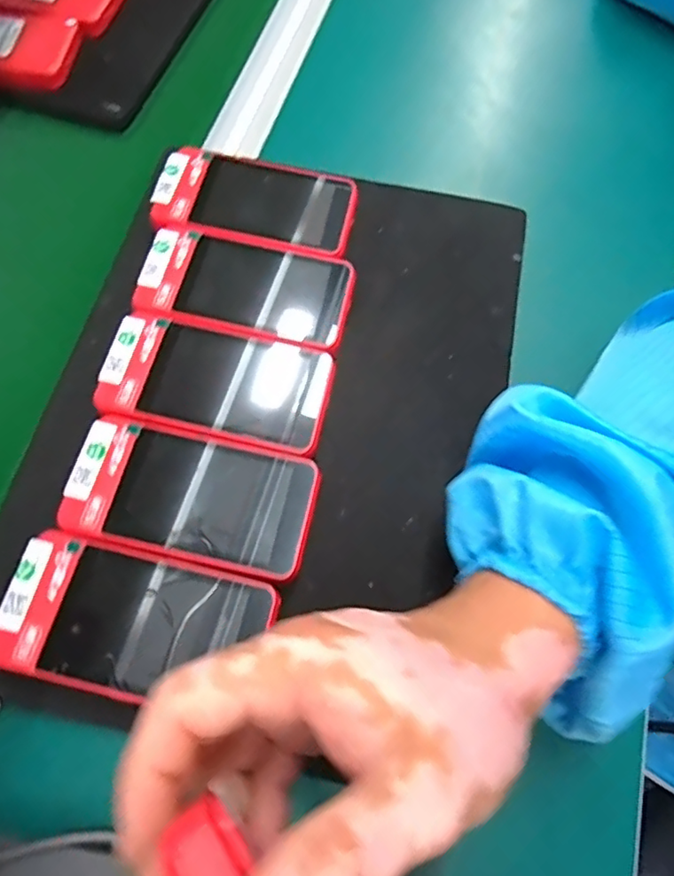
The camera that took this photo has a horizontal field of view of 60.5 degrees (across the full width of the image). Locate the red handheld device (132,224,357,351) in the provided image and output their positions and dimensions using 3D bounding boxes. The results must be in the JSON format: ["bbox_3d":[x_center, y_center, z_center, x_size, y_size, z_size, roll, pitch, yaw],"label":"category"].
[{"bbox_3d":[-0.052,-0.086,0.338,0.117,0.019,0.060,11,68,3],"label":"red handheld device"}]

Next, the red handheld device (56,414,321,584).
[{"bbox_3d":[-0.072,0.030,0.290,0.117,0.019,0.060,13,68,4],"label":"red handheld device"}]

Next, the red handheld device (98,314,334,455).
[{"bbox_3d":[-0.064,-0.028,0.314,0.117,0.018,0.061,12,68,3],"label":"red handheld device"}]

